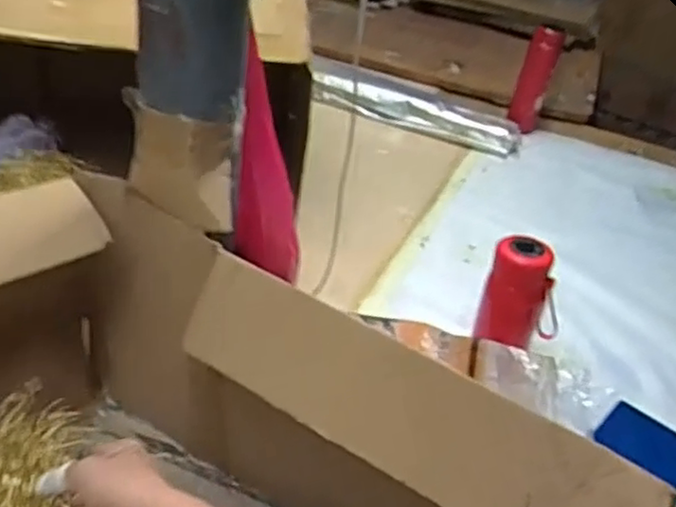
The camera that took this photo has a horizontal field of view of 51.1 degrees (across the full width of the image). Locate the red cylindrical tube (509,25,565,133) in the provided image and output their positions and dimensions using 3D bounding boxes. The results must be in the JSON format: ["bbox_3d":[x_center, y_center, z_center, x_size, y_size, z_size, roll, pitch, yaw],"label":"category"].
[{"bbox_3d":[0.430,-0.371,1.550,0.071,0.230,0.068,15,33,12],"label":"red cylindrical tube"}]

